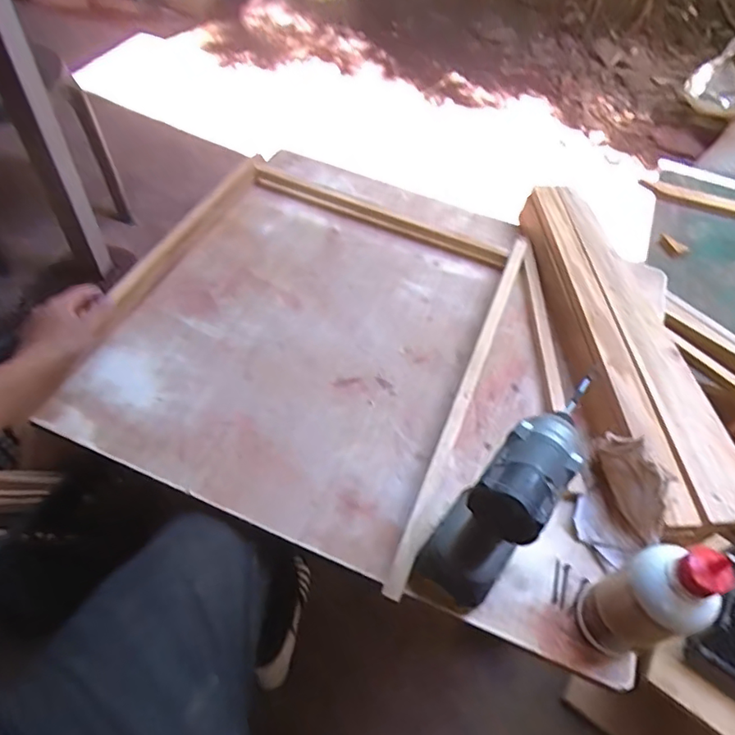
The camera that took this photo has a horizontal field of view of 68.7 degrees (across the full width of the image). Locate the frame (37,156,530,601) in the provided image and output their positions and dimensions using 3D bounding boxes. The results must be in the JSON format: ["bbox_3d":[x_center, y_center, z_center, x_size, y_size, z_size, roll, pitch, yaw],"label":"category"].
[{"bbox_3d":[-0.075,-0.072,0.770,0.520,0.066,0.616,21,50,9],"label":"frame"}]

